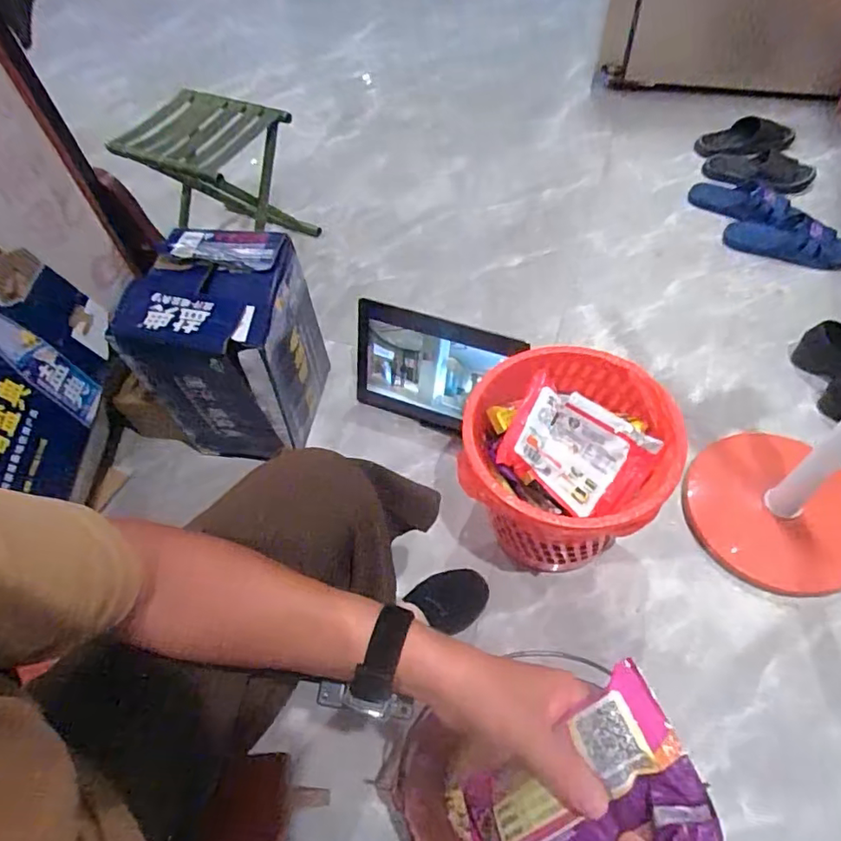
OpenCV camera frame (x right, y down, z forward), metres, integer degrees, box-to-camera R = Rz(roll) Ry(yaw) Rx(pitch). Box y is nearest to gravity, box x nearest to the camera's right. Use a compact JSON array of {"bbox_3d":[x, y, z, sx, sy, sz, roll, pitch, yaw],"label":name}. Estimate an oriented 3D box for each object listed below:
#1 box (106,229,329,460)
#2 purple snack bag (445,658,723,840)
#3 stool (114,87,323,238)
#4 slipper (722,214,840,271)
[{"bbox_3d":[-0.315,-0.117,1.005,0.231,0.350,0.257,6,57,8],"label":"box"},{"bbox_3d":[0.088,0.253,0.337,0.175,0.028,0.134,-43,42,27],"label":"purple snack bag"},{"bbox_3d":[-0.467,-0.555,1.341,0.310,0.334,0.271,20,60,17],"label":"stool"},{"bbox_3d":[0.852,-0.409,1.299,0.275,0.044,0.139,12,58,12],"label":"slipper"}]

